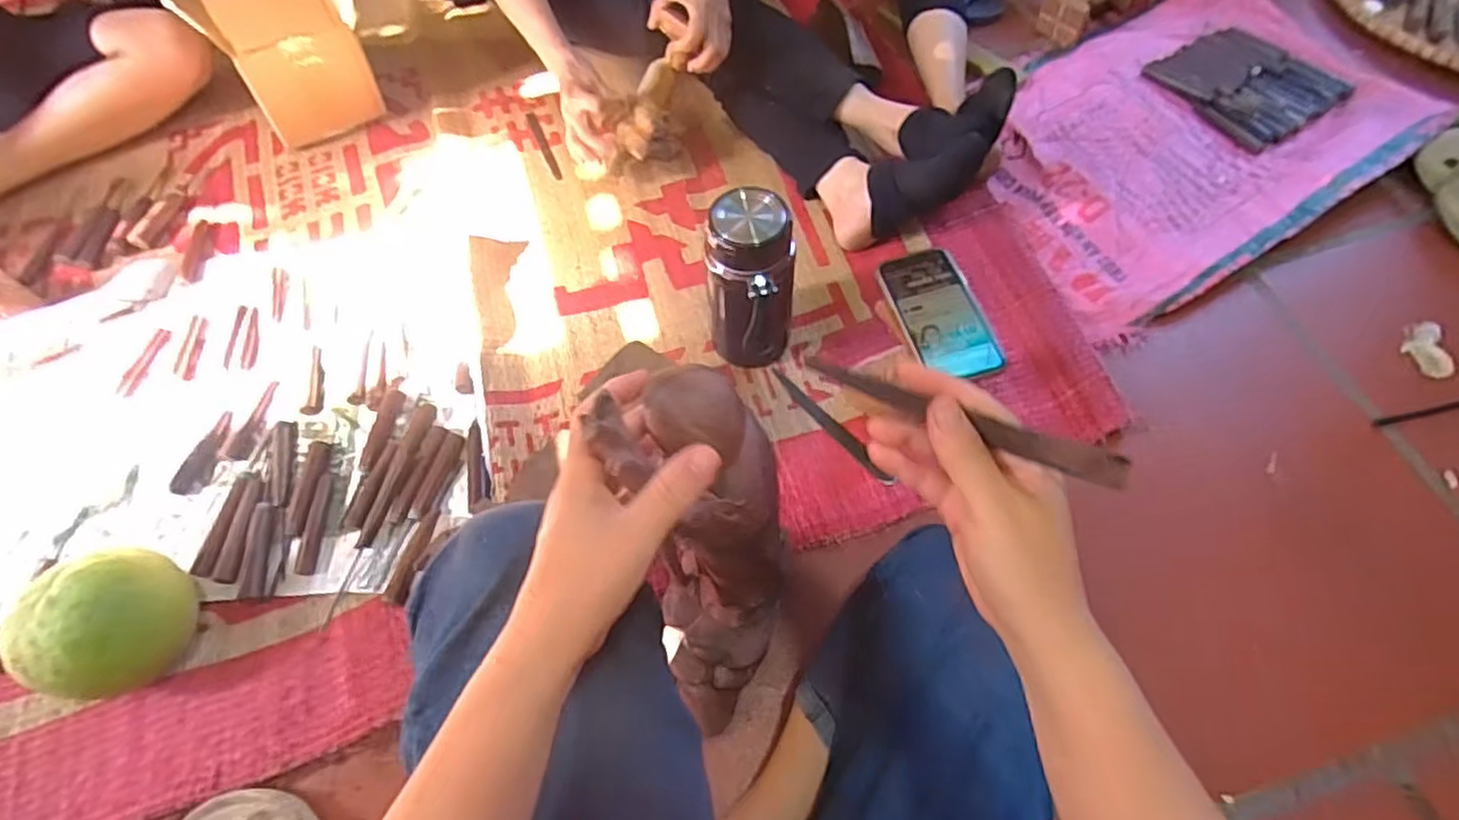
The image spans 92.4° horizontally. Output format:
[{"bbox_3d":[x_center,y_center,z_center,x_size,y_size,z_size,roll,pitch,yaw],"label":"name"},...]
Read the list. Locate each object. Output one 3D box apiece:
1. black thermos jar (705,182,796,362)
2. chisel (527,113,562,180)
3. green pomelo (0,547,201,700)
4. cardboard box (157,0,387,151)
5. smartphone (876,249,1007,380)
[{"bbox_3d":[0.024,-0.129,0.771,0.093,0.223,0.085,-1,60,1],"label":"black thermos jar"},{"bbox_3d":[-0.281,-0.400,1.063,0.015,0.007,0.158,-21,61,-11],"label":"chisel"},{"bbox_3d":[-0.581,0.204,0.666,0.106,0.127,0.127,12,61,8],"label":"green pomelo"},{"bbox_3d":[-0.660,-0.566,1.023,0.218,0.217,0.251,-31,64,-16],"label":"cardboard box"},{"bbox_3d":[0.200,-0.093,0.669,0.077,0.011,0.147,-15,61,-7],"label":"smartphone"}]

